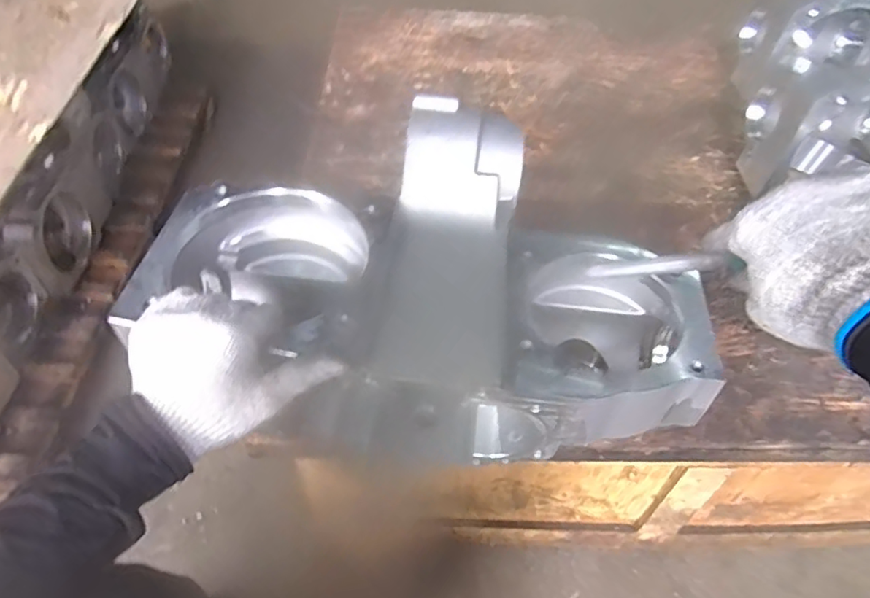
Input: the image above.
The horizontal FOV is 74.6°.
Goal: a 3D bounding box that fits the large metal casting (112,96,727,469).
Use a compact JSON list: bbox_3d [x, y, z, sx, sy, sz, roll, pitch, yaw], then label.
[{"bbox_3d":[-0.011,-0.018,0.525,0.419,0.185,0.262,9,50,3],"label":"large metal casting"}]

